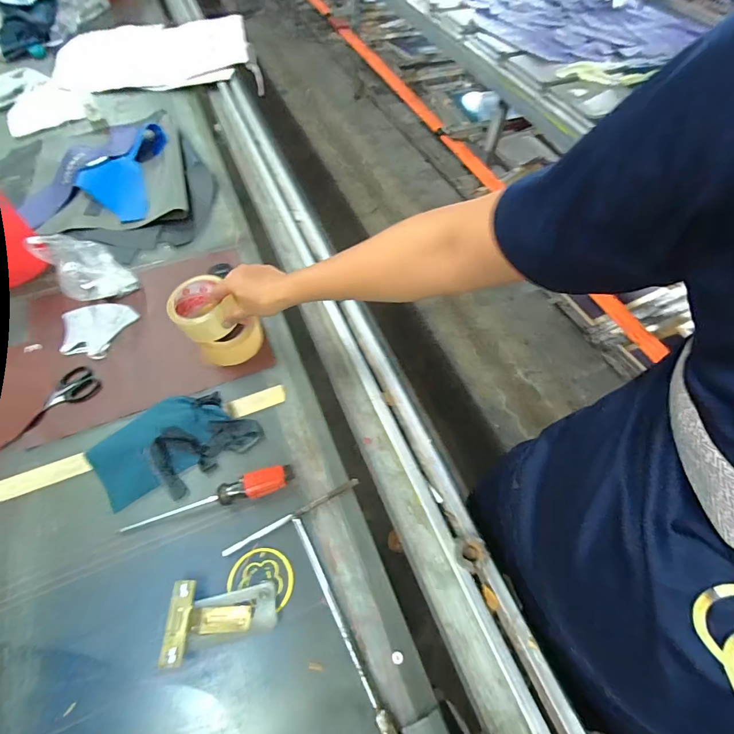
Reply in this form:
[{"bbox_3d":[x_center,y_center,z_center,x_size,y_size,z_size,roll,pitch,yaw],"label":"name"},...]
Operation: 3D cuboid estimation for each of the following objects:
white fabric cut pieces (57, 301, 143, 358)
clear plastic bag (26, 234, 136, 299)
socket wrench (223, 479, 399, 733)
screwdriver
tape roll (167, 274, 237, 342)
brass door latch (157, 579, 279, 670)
[{"bbox_3d":[-0.494,-0.069,0.669,0.128,0.009,0.116,8,60,3],"label":"white fabric cut pieces"},{"bbox_3d":[-0.503,-0.179,0.674,0.110,0.104,0.107,41,66,20],"label":"clear plastic bag"},{"bbox_3d":[-0.031,0.305,0.449,0.184,0.023,0.284,-25,63,-16],"label":"socket wrench"},{"bbox_3d":[-0.213,0.179,0.510,0.224,0.033,0.034,-15,61,-10],"label":"screwdriver"},{"bbox_3d":[-0.266,-0.094,0.587,0.085,0.059,0.091,-14,59,-14],"label":"tape roll"},{"bbox_3d":[-0.171,0.296,0.443,0.122,0.022,0.078,-3,60,-3],"label":"brass door latch"}]

